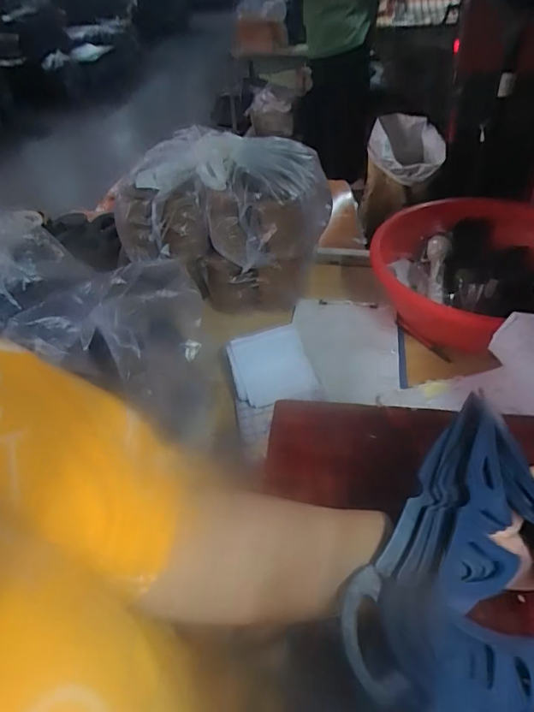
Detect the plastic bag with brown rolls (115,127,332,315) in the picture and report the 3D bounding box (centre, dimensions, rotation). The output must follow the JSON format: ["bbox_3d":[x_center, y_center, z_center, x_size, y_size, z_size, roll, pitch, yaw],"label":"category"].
[{"bbox_3d":[-0.076,-0.272,0.968,0.384,0.286,0.259,1,43,4],"label":"plastic bag with brown rolls"}]

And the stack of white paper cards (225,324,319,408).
[{"bbox_3d":[0.004,0.014,0.778,0.124,0.011,0.130,-16,63,-7],"label":"stack of white paper cards"}]

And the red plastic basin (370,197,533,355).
[{"bbox_3d":[0.384,-0.139,0.884,0.409,0.147,0.380,-2,42,1],"label":"red plastic basin"}]

